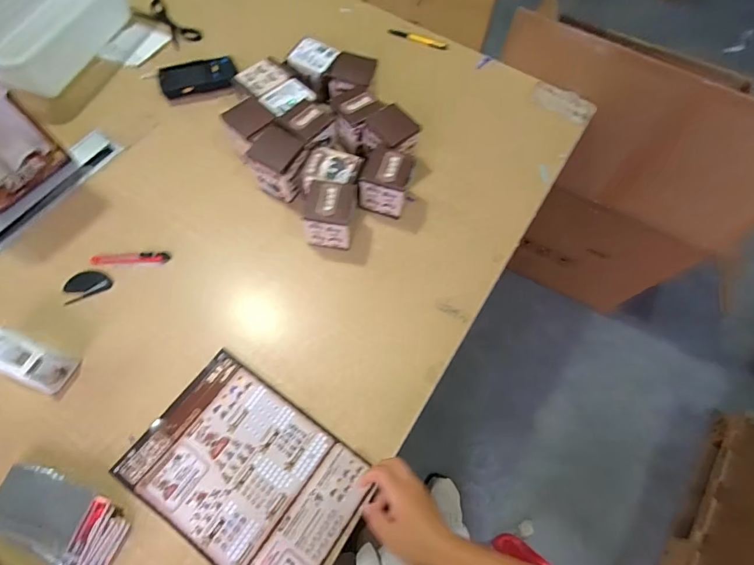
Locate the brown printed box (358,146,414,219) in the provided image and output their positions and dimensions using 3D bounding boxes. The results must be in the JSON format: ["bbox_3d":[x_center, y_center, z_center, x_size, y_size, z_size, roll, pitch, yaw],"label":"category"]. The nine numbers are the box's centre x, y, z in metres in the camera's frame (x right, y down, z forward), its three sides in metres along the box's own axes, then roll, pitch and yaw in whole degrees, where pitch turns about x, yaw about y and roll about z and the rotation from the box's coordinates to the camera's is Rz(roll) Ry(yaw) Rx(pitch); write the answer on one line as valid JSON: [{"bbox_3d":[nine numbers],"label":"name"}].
[{"bbox_3d":[0.016,-0.169,0.680,0.079,0.087,0.079,16,66,6],"label":"brown printed box"}]

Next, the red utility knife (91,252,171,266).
[{"bbox_3d":[-0.403,-0.038,0.657,0.121,0.007,0.021,-3,66,-3],"label":"red utility knife"}]

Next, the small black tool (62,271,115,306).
[{"bbox_3d":[-0.460,0.004,0.637,0.072,0.015,0.043,-20,68,-10],"label":"small black tool"}]

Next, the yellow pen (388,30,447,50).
[{"bbox_3d":[0.091,-0.545,0.898,0.137,0.009,0.016,20,67,8],"label":"yellow pen"}]

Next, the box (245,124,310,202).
[{"bbox_3d":[-0.165,-0.199,0.686,0.083,0.092,0.078,24,67,9],"label":"box"}]

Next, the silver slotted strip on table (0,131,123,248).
[{"bbox_3d":[-0.592,-0.142,0.688,0.062,0.020,0.331,34,69,13],"label":"silver slotted strip on table"}]

